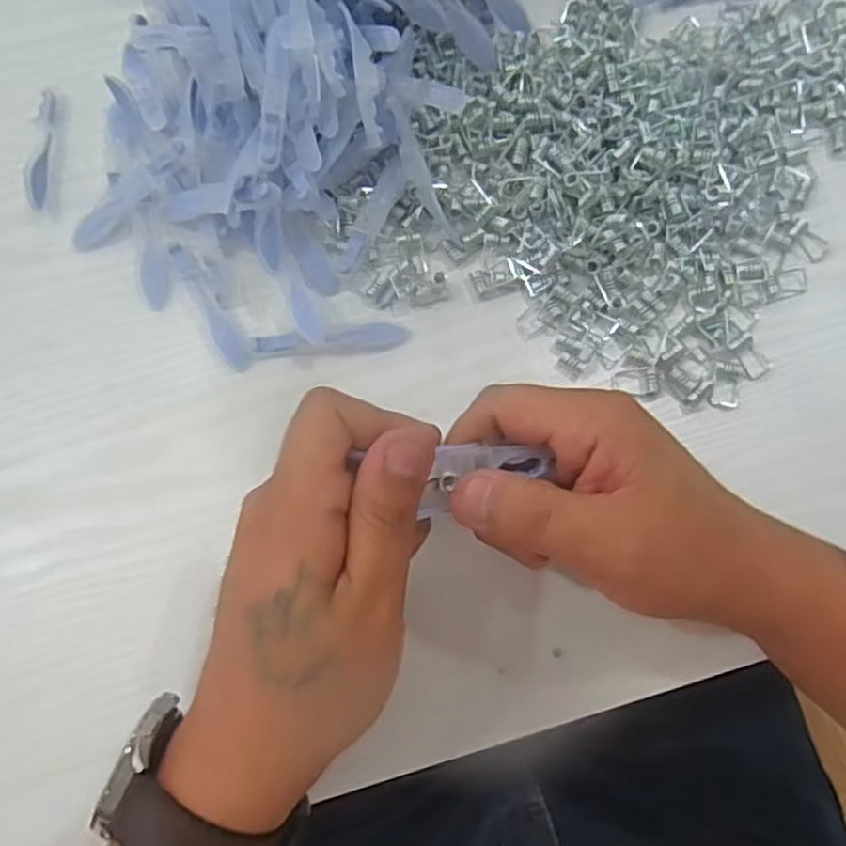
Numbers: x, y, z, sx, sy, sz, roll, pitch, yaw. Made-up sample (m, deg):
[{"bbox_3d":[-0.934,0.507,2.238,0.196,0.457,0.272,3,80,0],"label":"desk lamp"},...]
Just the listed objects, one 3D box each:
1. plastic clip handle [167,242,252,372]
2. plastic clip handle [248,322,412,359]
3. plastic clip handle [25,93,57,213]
[{"bbox_3d":[-0.108,-0.061,0.349,0.016,0.005,0.077,-26,77,-7],"label":"plastic clip handle"},{"bbox_3d":[-0.047,-0.041,0.341,0.078,0.011,0.015,-6,75,-2],"label":"plastic clip handle"},{"bbox_3d":[-0.205,-0.149,0.372,0.007,0.017,0.075,-3,75,-1],"label":"plastic clip handle"}]

